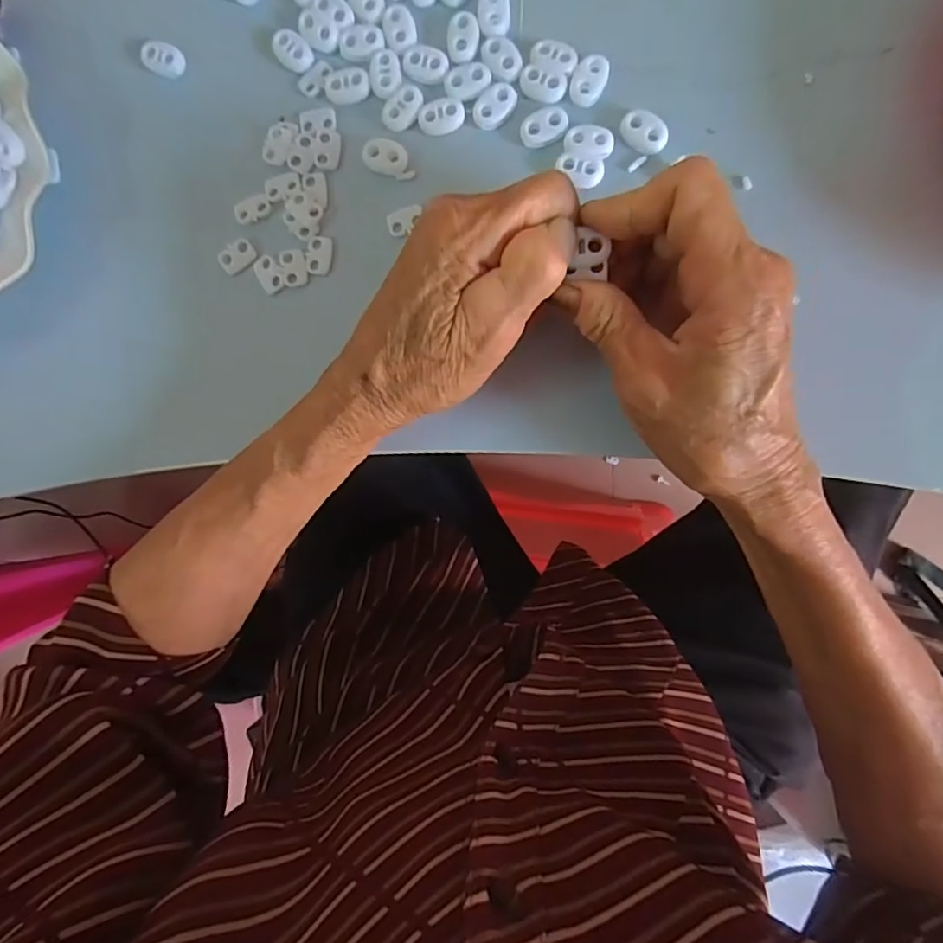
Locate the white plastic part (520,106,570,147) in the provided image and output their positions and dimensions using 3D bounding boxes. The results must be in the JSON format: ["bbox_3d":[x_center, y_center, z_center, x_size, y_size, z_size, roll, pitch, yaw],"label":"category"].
[{"bbox_3d":[0.034,-0.159,0.259,0.023,0.004,0.014,-19,89,9],"label":"white plastic part"}]

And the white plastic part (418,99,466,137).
[{"bbox_3d":[-0.014,-0.167,0.265,0.021,0.004,0.014,-7,91,9],"label":"white plastic part"}]

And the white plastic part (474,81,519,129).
[{"bbox_3d":[0.011,-0.170,0.262,0.022,0.004,0.015,-40,86,8],"label":"white plastic part"}]

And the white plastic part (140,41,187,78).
[{"bbox_3d":[-0.153,-0.205,0.279,0.020,0.007,0.014,20,94,7],"label":"white plastic part"}]

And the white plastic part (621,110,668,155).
[{"bbox_3d":[0.078,-0.153,0.253,0.015,0.004,0.022,-44,85,7],"label":"white plastic part"}]

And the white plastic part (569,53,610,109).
[{"bbox_3d":[0.054,-0.178,0.255,0.014,0.005,0.021,24,95,7],"label":"white plastic part"}]

